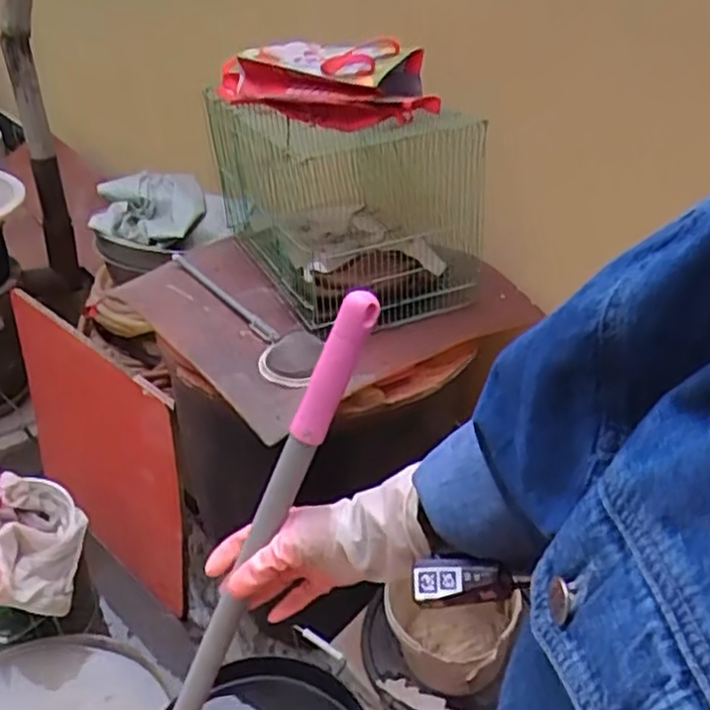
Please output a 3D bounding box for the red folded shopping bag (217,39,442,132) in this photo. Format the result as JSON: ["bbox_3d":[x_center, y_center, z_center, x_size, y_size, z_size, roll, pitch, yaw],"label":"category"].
[{"bbox_3d":[-0.046,-0.471,1.233,0.354,0.121,0.171,23,44,27],"label":"red folded shopping bag"}]

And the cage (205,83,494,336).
[{"bbox_3d":[-0.051,-0.317,1.371,0.350,0.322,0.510,-22,43,-25],"label":"cage"}]

